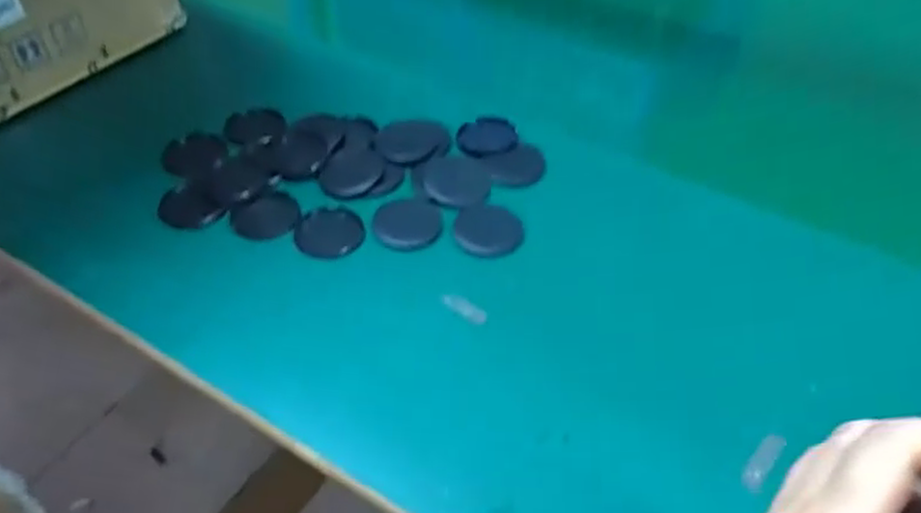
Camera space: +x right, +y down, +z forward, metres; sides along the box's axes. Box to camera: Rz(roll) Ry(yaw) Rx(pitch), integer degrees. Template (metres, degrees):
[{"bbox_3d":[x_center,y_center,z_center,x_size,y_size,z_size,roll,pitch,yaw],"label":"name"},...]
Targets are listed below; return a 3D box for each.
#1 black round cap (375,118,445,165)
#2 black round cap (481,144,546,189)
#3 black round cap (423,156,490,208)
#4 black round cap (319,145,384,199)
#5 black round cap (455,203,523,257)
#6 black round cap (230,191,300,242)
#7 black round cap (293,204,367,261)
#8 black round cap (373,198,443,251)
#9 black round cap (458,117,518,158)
[{"bbox_3d":[-0.043,-0.097,0.595,0.050,0.004,0.058,20,50,16],"label":"black round cap"},{"bbox_3d":[0.045,-0.072,0.573,0.048,0.004,0.048,1,47,-1],"label":"black round cap"},{"bbox_3d":[-0.002,-0.060,0.565,0.051,0.004,0.056,1,47,-1],"label":"black round cap"},{"bbox_3d":[-0.086,-0.067,0.567,0.047,0.006,0.054,18,49,15],"label":"black round cap"},{"bbox_3d":[0.021,-0.019,0.531,0.050,0.004,0.049,1,47,-1],"label":"black round cap"},{"bbox_3d":[-0.146,-0.030,0.539,0.048,0.004,0.046,1,47,-1],"label":"black round cap"},{"bbox_3d":[-0.096,-0.019,0.531,0.050,0.005,0.048,-3,47,-4],"label":"black round cap"},{"bbox_3d":[-0.039,-0.025,0.538,0.050,0.005,0.049,1,47,-1],"label":"black round cap"},{"bbox_3d":[0.022,-0.101,0.602,0.049,0.004,0.048,1,47,-1],"label":"black round cap"}]

